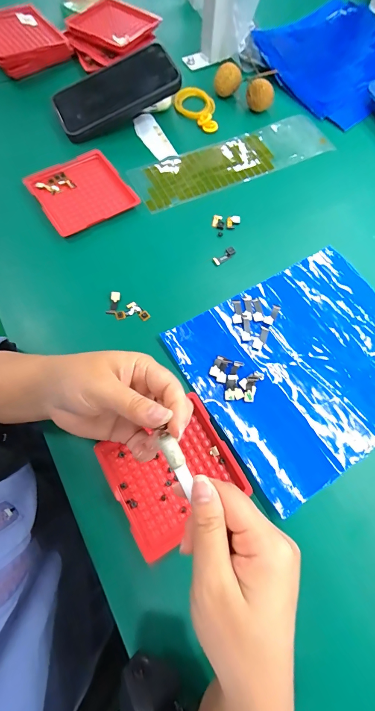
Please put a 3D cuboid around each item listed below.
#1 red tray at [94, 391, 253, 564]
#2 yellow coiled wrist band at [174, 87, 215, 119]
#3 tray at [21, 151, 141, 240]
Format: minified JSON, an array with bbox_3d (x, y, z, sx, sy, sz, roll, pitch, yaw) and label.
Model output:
[{"bbox_3d":[-0.012,0.098,0.271,0.100,0.010,0.095,-28,74,-12],"label":"red tray"},{"bbox_3d":[0.011,-0.348,0.440,0.055,0.012,0.055,24,71,6],"label":"yellow coiled wrist band"},{"bbox_3d":[-0.125,-0.192,0.375,0.098,0.013,0.097,-32,75,-13],"label":"tray"}]

